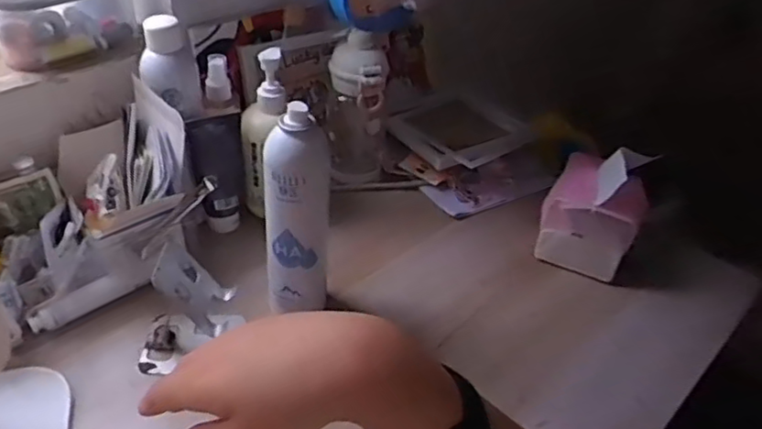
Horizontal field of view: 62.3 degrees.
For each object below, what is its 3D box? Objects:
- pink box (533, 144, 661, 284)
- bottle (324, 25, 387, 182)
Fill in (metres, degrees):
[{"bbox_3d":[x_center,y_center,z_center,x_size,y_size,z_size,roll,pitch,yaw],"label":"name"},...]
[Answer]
[{"bbox_3d":[0.242,-0.016,0.704,0.095,0.131,0.113,20,40,19],"label":"pink box"},{"bbox_3d":[-0.029,-0.133,0.785,0.075,0.182,0.075,4,37,-1],"label":"bottle"}]

